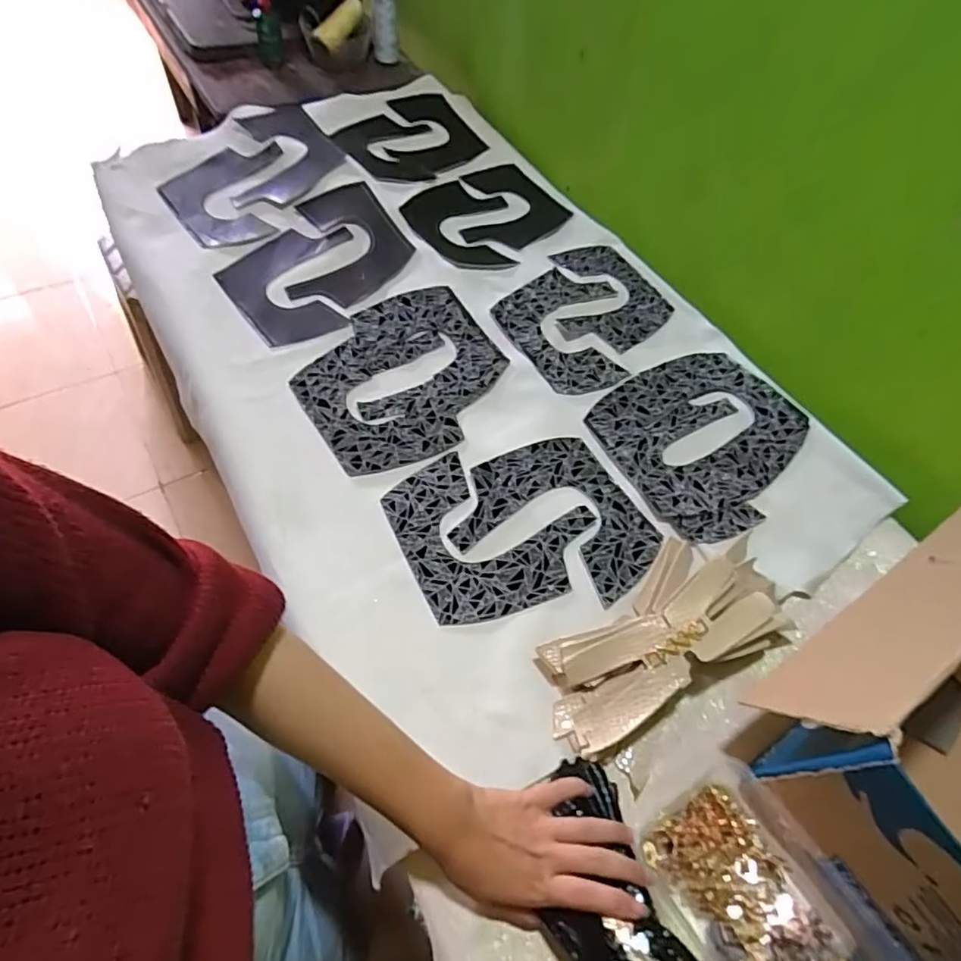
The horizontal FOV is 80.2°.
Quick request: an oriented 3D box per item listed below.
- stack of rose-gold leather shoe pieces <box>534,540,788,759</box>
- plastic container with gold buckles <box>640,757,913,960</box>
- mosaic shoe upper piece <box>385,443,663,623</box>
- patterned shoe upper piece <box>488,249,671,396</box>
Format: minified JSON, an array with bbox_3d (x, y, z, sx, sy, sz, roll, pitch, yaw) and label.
[{"bbox_3d":[0.165,0.129,0.514,0.244,0.059,0.122,-22,64,-17],"label":"stack of rose-gold leather shoe pieces"},{"bbox_3d":[0.208,0.318,0.408,0.129,0.073,0.181,-26,65,-18],"label":"plastic container with gold buckles"},{"bbox_3d":[0.041,0.046,0.583,0.232,0.010,0.197,-24,66,-12],"label":"mosaic shoe upper piece"},{"bbox_3d":[0.138,-0.221,0.746,0.176,0.011,0.266,36,60,10],"label":"patterned shoe upper piece"}]

